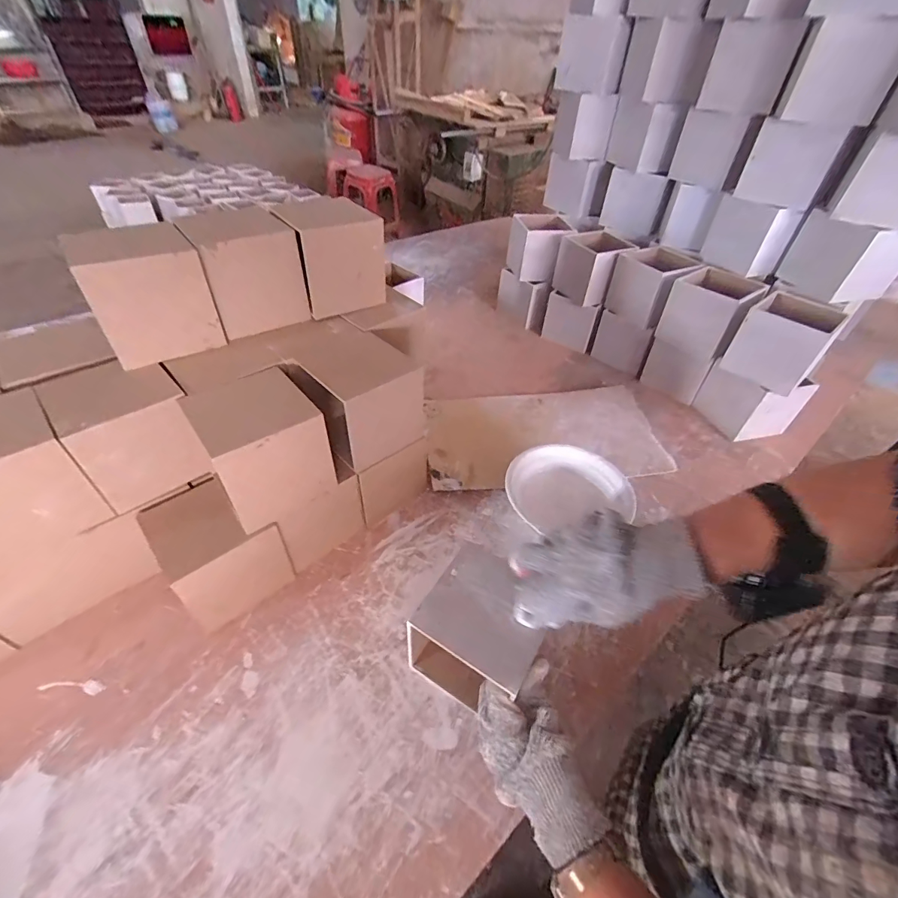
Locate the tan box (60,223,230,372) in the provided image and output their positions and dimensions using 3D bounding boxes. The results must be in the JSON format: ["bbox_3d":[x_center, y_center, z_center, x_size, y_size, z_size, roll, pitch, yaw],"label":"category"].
[{"bbox_3d":[-0.341,-0.179,0.474,0.110,0.118,0.106,-29,53,-29],"label":"tan box"}]

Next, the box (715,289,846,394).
[{"bbox_3d":[0.527,-0.170,0.676,0.113,0.105,0.098,33,52,27],"label":"box"}]

